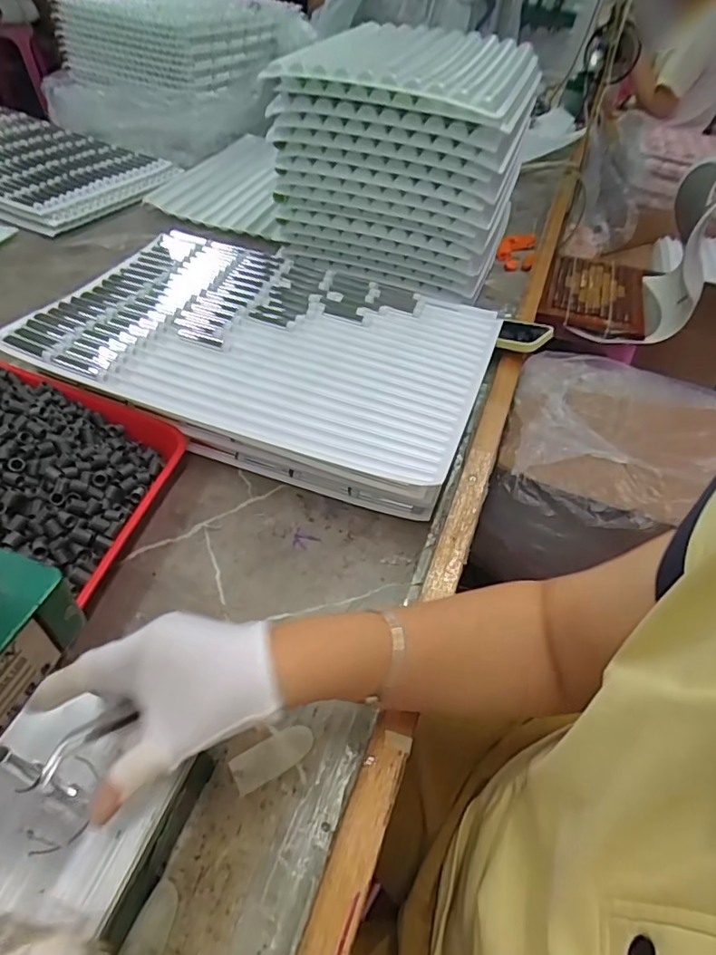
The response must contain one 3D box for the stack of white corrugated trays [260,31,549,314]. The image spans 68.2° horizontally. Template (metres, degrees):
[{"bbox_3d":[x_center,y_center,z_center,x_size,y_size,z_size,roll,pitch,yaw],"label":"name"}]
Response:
[{"bbox_3d":[0.081,-0.516,0.830,0.337,0.278,0.392,14,48,7],"label":"stack of white corrugated trays"}]

